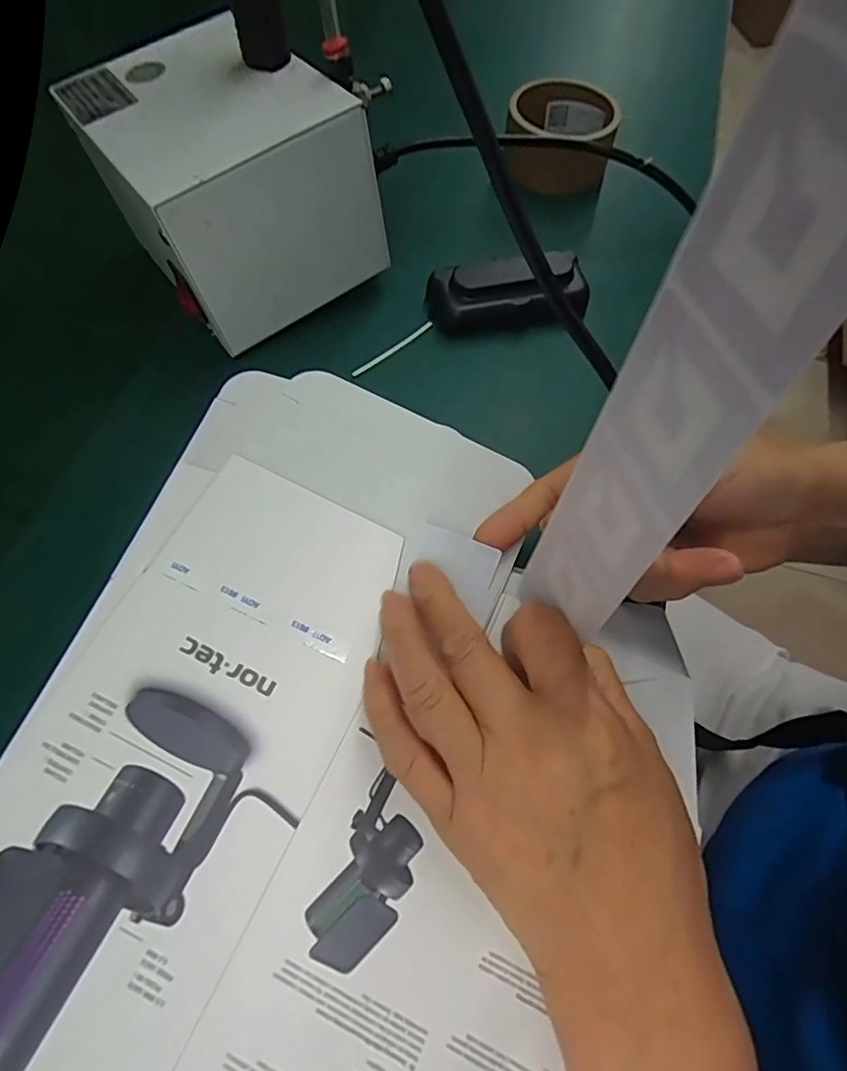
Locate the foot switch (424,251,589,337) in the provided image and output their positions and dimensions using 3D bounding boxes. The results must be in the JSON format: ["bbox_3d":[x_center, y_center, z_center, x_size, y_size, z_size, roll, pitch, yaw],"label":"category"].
[{"bbox_3d":[0.057,-0.165,0.368,0.106,0.032,0.044,-7,64,-2],"label":"foot switch"}]

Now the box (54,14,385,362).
[{"bbox_3d":[-0.122,-0.229,0.348,0.130,0.095,0.169,-34,68,-13],"label":"box"}]

